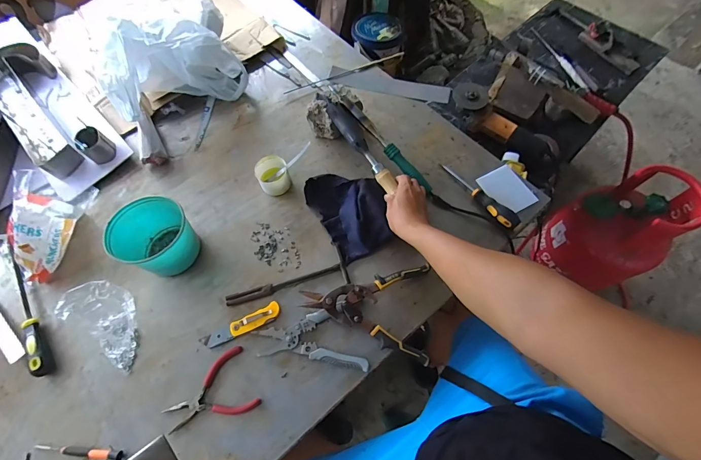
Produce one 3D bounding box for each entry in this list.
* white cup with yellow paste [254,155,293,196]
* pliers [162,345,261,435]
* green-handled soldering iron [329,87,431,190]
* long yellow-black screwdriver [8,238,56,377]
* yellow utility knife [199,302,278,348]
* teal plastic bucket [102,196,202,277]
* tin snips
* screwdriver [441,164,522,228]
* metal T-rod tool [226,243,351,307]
[{"bbox_3d":[-0.160,-0.112,0.737,0.065,0.046,0.067,-1,65,1],"label":"white cup with yellow paste"},{"bbox_3d":[-0.230,0.268,0.582,0.140,0.006,0.101,-24,67,-10],"label":"pliers"},{"bbox_3d":[0.058,-0.194,0.743,0.029,0.024,0.310,-39,83,-16],"label":"green-handled soldering iron"},{"bbox_3d":[-0.593,0.132,0.651,0.028,0.028,0.290,-31,68,-12],"label":"long yellow-black screwdriver"},{"bbox_3d":[-0.191,0.170,0.627,0.141,0.013,0.029,-25,67,-10],"label":"yellow utility knife"},{"bbox_3d":[-0.358,0.020,0.662,0.138,0.102,0.122,38,71,17],"label":"teal plastic bucket"},{"bbox_3d":[0.029,0.127,0.619,0.214,0.027,0.161,7,65,5],"label":"tin snips"},{"bbox_3d":[0.260,-0.076,0.717,0.031,0.033,0.190,-31,68,-13],"label":"screwdriver"},{"bbox_3d":[-0.119,0.087,0.666,0.224,0.009,0.076,-13,65,-5],"label":"metal T-rod tool"}]

